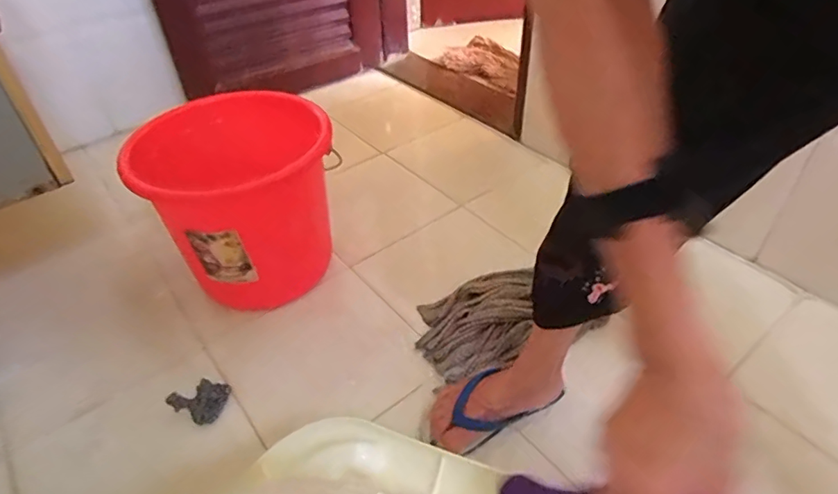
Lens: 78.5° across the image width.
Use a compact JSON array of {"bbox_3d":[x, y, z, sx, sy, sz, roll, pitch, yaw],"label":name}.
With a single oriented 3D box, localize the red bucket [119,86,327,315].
[{"bbox_3d":[-0.328,-0.067,0.934,0.286,0.293,0.295,26,48,28],"label":"red bucket"}]

